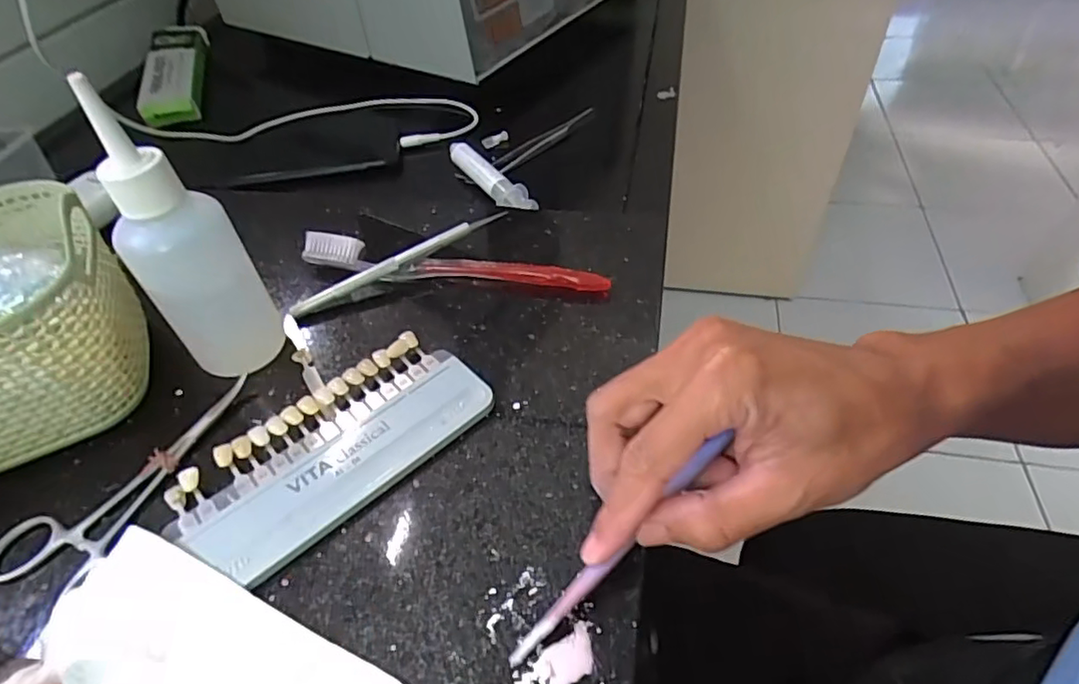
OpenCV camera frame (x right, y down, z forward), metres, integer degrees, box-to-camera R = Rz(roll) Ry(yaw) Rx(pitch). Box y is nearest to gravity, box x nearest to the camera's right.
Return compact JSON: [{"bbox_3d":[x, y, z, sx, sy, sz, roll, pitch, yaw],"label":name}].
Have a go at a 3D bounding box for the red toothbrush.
[{"bbox_3d":[-0.055,-0.045,0.353,0.190,0.018,0.018,7,48,11],"label":"red toothbrush"}]

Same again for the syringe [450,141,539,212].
[{"bbox_3d":[-0.037,-0.124,0.447,0.019,0.014,0.116,-30,52,-22],"label":"syringe"}]

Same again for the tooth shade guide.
[{"bbox_3d":[-0.094,0.049,0.276,0.138,0.009,0.068,-34,53,-25],"label":"tooth shade guide"}]

